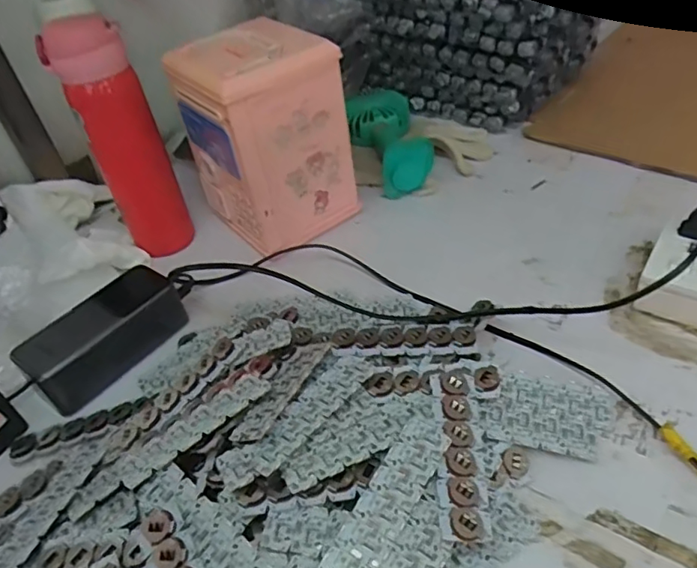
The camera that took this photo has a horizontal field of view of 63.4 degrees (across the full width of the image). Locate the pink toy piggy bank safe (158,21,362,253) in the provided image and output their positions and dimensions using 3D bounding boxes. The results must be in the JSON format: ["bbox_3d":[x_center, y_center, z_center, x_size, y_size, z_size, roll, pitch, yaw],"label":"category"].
[{"bbox_3d":[-0.082,-0.143,0.560,0.117,0.177,0.123,-34,47,-26],"label":"pink toy piggy bank safe"}]

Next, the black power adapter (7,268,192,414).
[{"bbox_3d":[-0.205,0.040,0.479,0.060,0.035,0.134,23,50,30],"label":"black power adapter"}]

